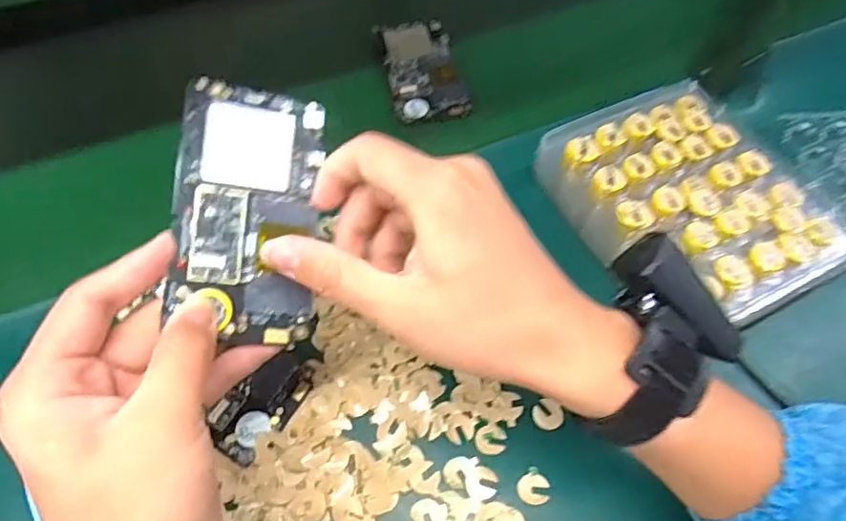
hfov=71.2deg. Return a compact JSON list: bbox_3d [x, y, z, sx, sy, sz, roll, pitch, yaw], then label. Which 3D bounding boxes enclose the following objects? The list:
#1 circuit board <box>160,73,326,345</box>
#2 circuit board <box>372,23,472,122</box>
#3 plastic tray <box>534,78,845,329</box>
[{"bbox_3d":[-0.083,-0.024,0.284,0.066,0.007,0.123,5,79,-22],"label":"circuit board"},{"bbox_3d":[-0.002,-0.176,0.529,0.062,0.013,0.120,-9,57,-9],"label":"circuit board"},{"bbox_3d":[0.191,-0.045,0.420,0.151,0.042,0.181,-26,66,-17],"label":"plastic tray"}]

